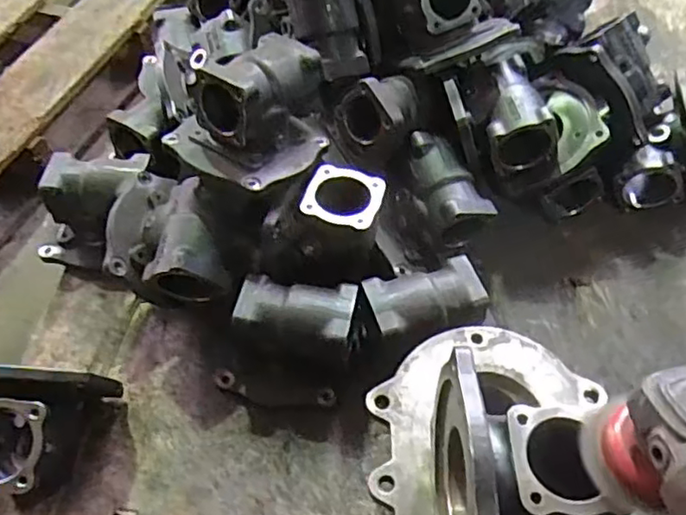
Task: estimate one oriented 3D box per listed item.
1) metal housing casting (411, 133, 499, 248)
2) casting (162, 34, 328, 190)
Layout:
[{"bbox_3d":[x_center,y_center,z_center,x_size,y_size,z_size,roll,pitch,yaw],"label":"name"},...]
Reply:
[{"bbox_3d":[0.120,-0.085,0.755,0.071,0.053,0.133,-15,69,-17],"label":"metal housing casting"},{"bbox_3d":[-0.087,-0.162,0.693,0.130,0.106,0.182,38,57,23],"label":"casting"}]

